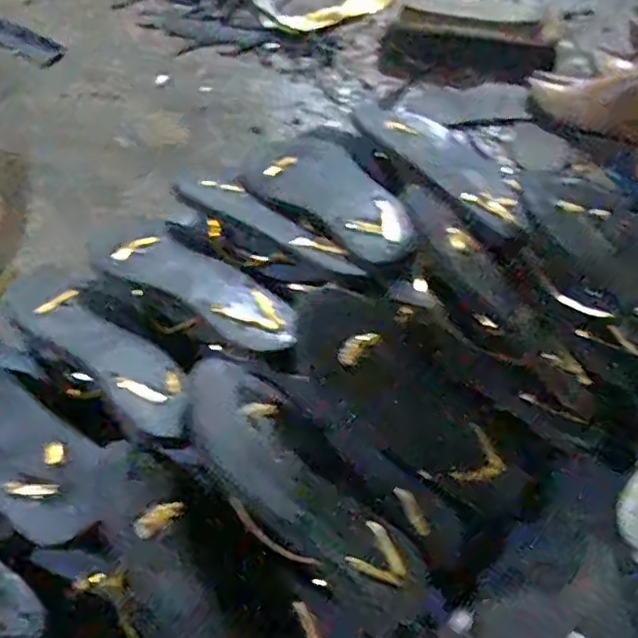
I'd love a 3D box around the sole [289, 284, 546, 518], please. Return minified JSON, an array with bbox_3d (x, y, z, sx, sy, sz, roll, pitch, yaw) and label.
[{"bbox_3d":[0.085,0.071,0.557,0.244,0.028,0.099,39,63,-5],"label":"sole"}]

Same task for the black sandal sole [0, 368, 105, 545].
[{"bbox_3d":[-0.256,0.090,0.501,0.234,0.043,0.091,26,63,14],"label":"black sandal sole"}]

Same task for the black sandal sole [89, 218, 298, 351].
[{"bbox_3d":[-0.110,-0.036,0.575,0.223,0.027,0.067,31,64,17],"label":"black sandal sole"}]

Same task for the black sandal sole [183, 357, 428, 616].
[{"bbox_3d":[-0.006,0.131,0.496,0.249,0.046,0.080,47,67,-2],"label":"black sandal sole"}]

